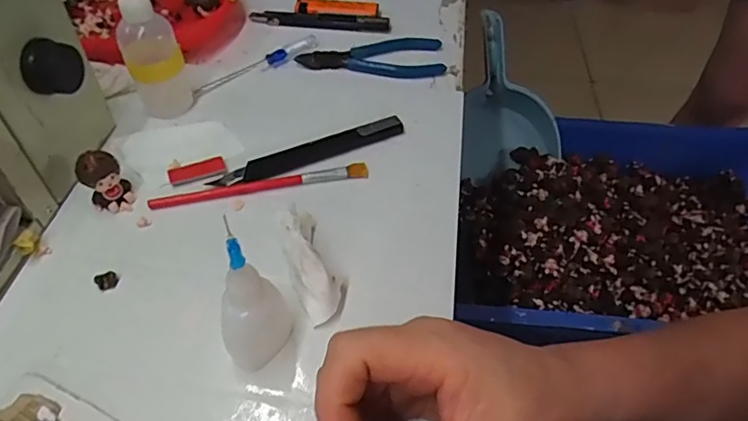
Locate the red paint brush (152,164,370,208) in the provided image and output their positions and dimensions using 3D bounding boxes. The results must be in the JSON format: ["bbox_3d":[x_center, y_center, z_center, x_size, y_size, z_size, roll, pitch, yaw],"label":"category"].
[{"bbox_3d":[-0.075,-0.017,0.354,0.142,0.005,0.010,-9,51,-11],"label":"red paint brush"}]

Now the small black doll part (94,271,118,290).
[{"bbox_3d":[-0.154,0.040,0.305,0.011,0.004,0.011,2,49,-2],"label":"small black doll part"}]

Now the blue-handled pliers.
[{"bbox_3d":[-0.002,-0.133,0.459,0.124,0.007,0.047,-3,50,-6],"label":"blue-handled pliers"}]

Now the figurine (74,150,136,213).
[{"bbox_3d":[-0.168,-0.018,0.330,0.025,0.035,0.021,-23,55,-22],"label":"figurine"}]

